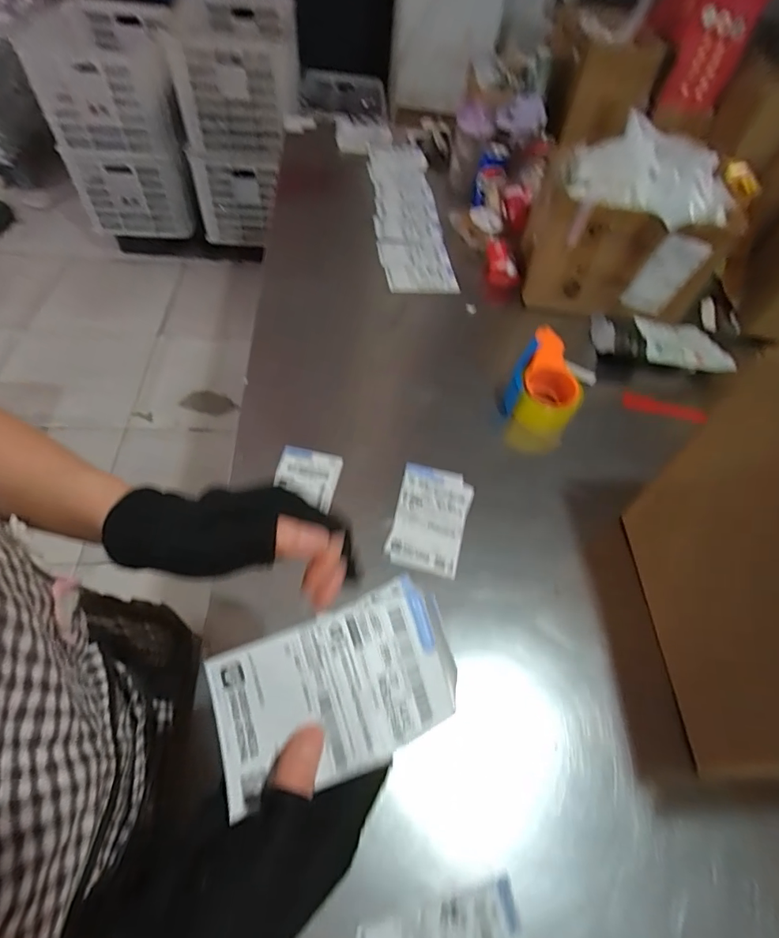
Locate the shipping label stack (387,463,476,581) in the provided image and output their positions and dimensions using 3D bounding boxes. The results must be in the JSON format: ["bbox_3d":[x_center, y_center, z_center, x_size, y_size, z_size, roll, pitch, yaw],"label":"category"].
[{"bbox_3d":[0.052,0.059,0.585,0.089,0.010,0.149,14,56,3],"label":"shipping label stack"}]

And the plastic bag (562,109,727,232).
[{"bbox_3d":[0.400,-0.438,0.710,0.249,0.095,0.131,20,57,7],"label":"plastic bag"}]

